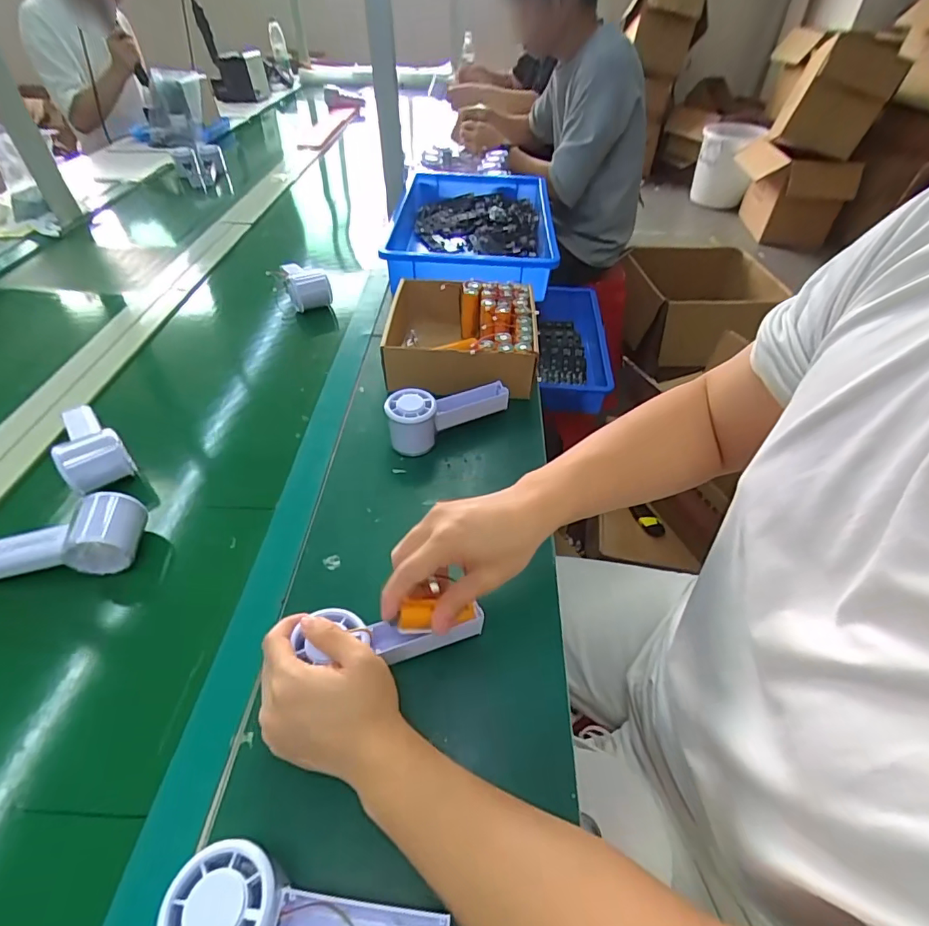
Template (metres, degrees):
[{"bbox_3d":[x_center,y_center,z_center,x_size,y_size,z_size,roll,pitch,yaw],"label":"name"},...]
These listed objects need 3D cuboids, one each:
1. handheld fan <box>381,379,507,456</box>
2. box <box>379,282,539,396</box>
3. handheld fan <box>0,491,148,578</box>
[{"bbox_3d":[-0.016,-0.058,0.592,0.153,0.065,0.054,-16,51,-16],"label":"handheld fan"},{"bbox_3d":[-0.006,-0.178,0.699,0.201,0.083,0.192,3,48,0],"label":"box"},{"bbox_3d":[-0.380,0.071,0.459,0.154,0.050,0.064,-10,49,-11],"label":"handheld fan"}]

